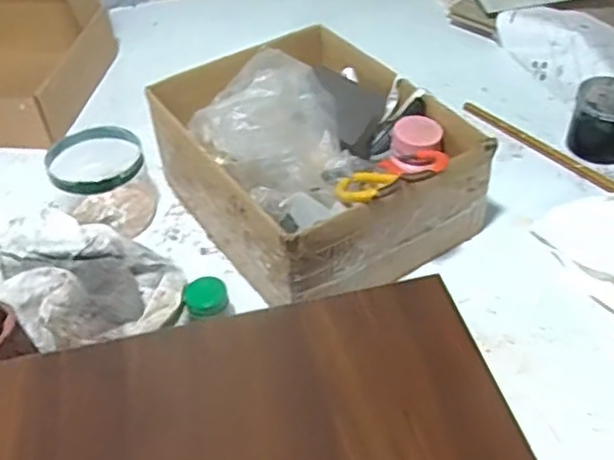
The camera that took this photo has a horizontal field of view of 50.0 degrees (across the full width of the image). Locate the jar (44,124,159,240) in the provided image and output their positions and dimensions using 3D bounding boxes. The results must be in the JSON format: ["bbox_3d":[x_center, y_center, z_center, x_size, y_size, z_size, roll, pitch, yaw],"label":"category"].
[{"bbox_3d":[-0.230,-0.052,0.743,0.108,0.100,0.090,-7,43,-2],"label":"jar"}]

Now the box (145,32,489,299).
[{"bbox_3d":[0.007,-0.092,0.720,0.260,0.142,0.324,-26,47,-22],"label":"box"}]

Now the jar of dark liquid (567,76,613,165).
[{"bbox_3d":[0.367,-0.136,0.804,0.079,0.082,0.074,-2,43,2],"label":"jar of dark liquid"}]

